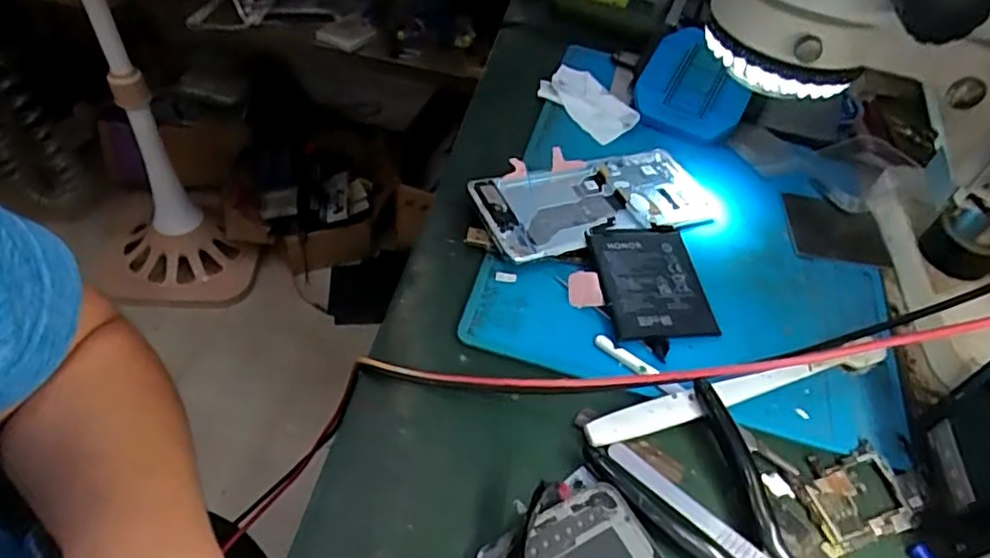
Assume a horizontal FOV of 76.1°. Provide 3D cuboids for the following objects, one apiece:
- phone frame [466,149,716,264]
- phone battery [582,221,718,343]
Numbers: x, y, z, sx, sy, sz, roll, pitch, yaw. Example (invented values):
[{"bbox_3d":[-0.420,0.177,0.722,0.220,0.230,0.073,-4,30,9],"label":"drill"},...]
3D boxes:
[{"bbox_3d":[0.070,-0.052,0.426,0.167,0.011,0.070,-12,53,-21],"label":"phone frame"},{"bbox_3d":[0.093,0.001,0.375,0.062,0.005,0.076,-2,59,-15],"label":"phone battery"}]

